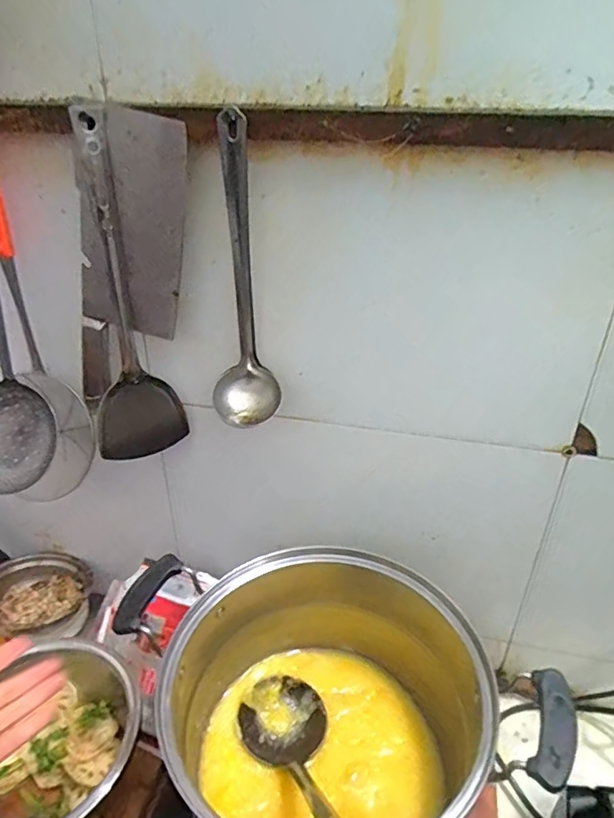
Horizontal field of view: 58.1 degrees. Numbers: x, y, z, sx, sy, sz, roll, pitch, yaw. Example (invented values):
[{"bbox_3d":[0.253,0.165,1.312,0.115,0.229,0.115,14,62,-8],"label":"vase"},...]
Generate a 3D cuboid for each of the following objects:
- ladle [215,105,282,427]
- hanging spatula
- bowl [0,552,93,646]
[{"bbox_3d":[-0.061,-0.112,0.509,0.066,0.273,0.045,-3,32,-6],"label":"ladle"},{"bbox_3d":[-0.180,-0.098,0.540,0.093,0.333,0.035,-9,33,-16],"label":"hanging spatula"},{"bbox_3d":[-0.375,0.263,0.778,0.144,0.052,0.132,0,32,0],"label":"bowl"}]

